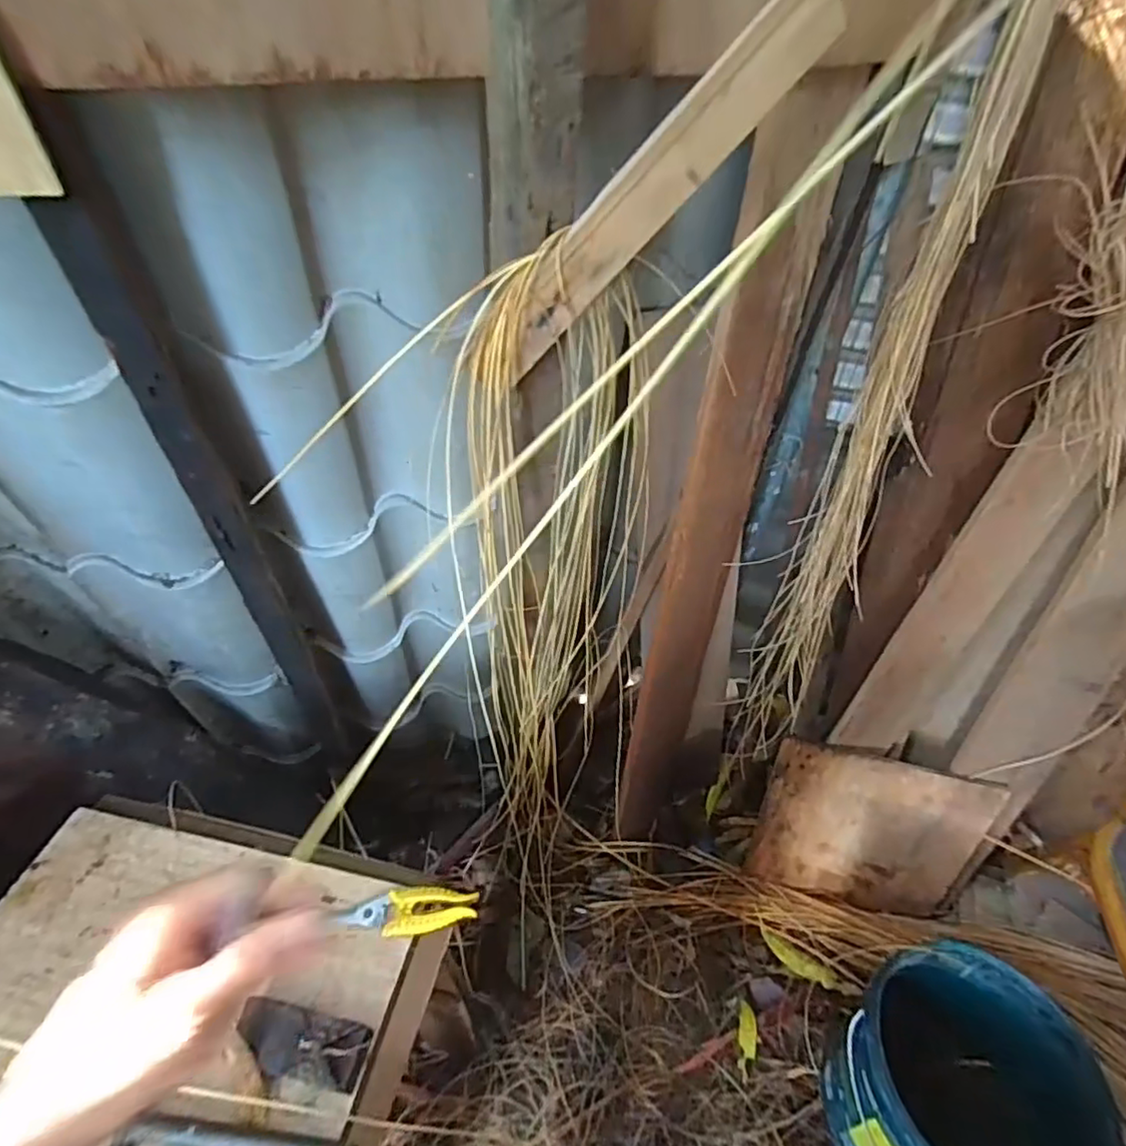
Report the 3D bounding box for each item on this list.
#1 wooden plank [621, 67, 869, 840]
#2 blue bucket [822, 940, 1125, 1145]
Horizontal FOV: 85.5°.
[{"bbox_3d":[0.251,0.039,1.081,0.227,1.437,0.047,-17,41,-29],"label":"wooden plank"},{"bbox_3d":[0.573,0.781,0.931,0.306,0.312,0.298,1,45,-1],"label":"blue bucket"}]

